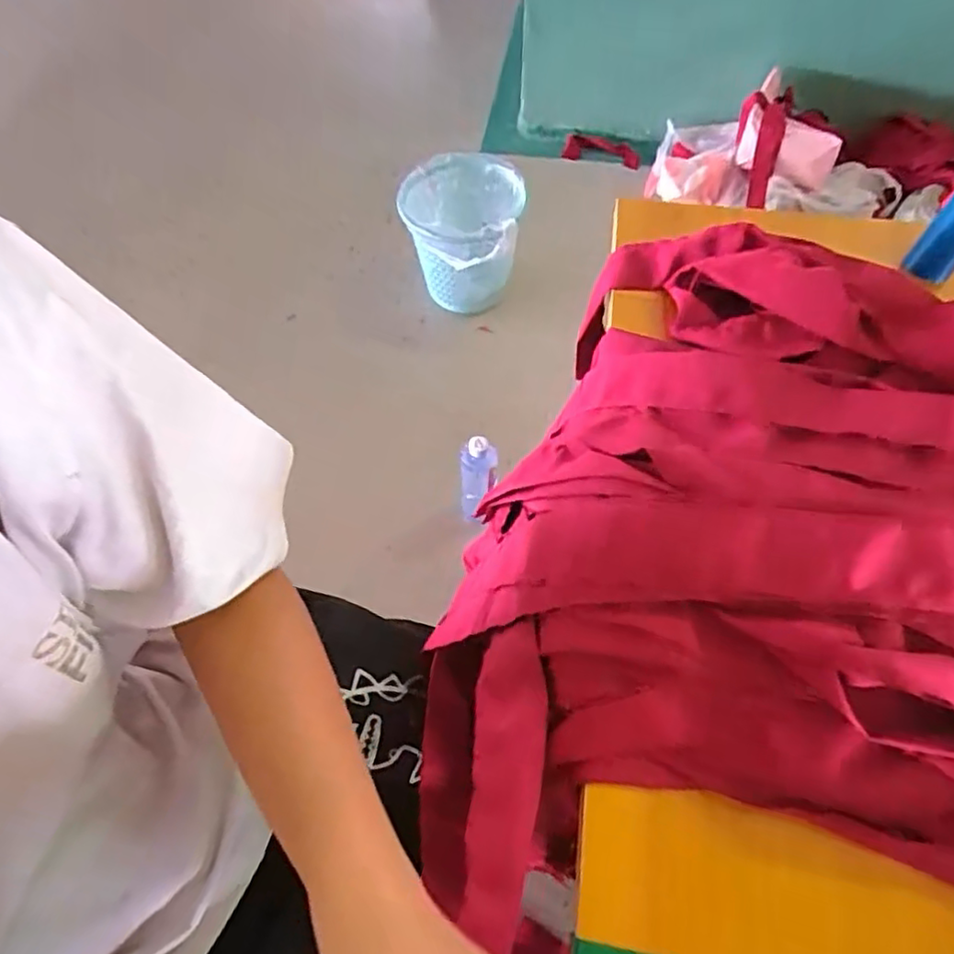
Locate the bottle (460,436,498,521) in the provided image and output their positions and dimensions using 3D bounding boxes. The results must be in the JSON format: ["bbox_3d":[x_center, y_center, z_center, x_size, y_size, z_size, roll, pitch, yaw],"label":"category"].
[{"bbox_3d":[0.005,0.008,1.110,0.063,0.198,0.054,2,59,2],"label":"bottle"}]

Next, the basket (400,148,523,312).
[{"bbox_3d":[-0.031,-0.515,1.425,0.251,0.274,0.272,10,60,7],"label":"basket"}]

